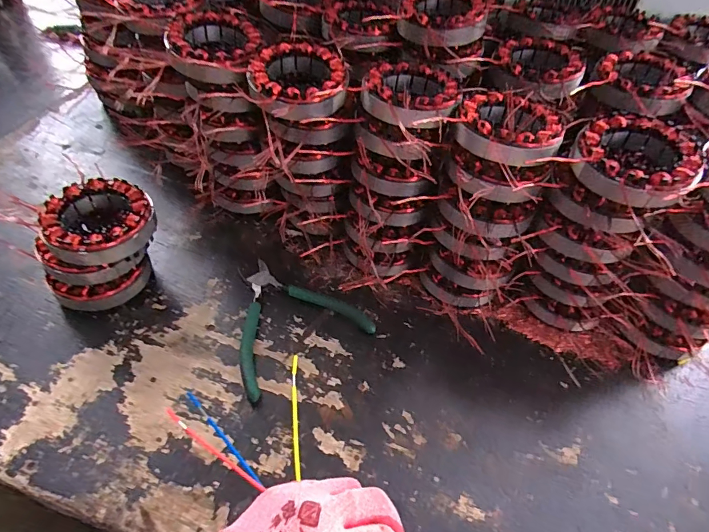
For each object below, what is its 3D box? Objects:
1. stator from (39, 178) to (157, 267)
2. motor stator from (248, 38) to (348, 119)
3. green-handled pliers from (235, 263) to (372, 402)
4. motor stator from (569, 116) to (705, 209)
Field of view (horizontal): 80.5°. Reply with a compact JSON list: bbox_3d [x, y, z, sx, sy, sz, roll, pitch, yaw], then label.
[{"bbox_3d":[-0.222,-0.041,0.367,0.083,0.027,0.078,-19,56,-20],"label":"stator"},{"bbox_3d":[-0.053,-0.164,0.377,0.089,0.030,0.089,3,51,-4],"label":"motor stator"},{"bbox_3d":[-0.070,0.042,0.416,0.132,0.010,0.136,-25,58,-24],"label":"green-handled pliers"},{"bbox_3d":[0.220,-0.082,0.330,0.085,0.032,0.086,-30,60,-27],"label":"motor stator"}]

